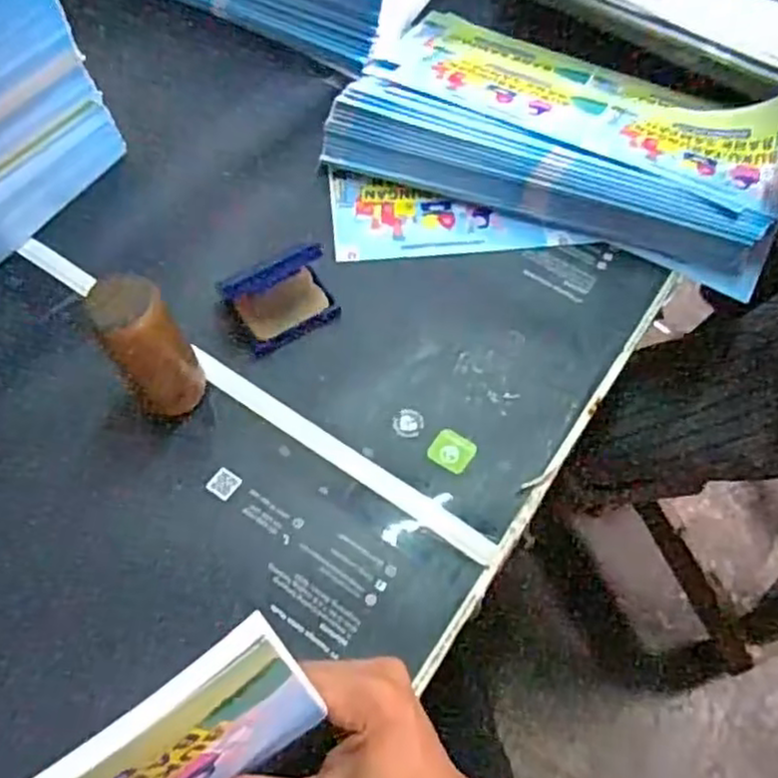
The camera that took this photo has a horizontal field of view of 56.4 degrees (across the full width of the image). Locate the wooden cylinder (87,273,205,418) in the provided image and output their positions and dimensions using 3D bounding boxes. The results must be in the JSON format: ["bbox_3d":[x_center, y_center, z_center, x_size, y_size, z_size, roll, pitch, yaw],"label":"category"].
[{"bbox_3d":[-0.125,-0.017,0.393,0.037,0.118,0.034,-30,71,-13],"label":"wooden cylinder"}]

